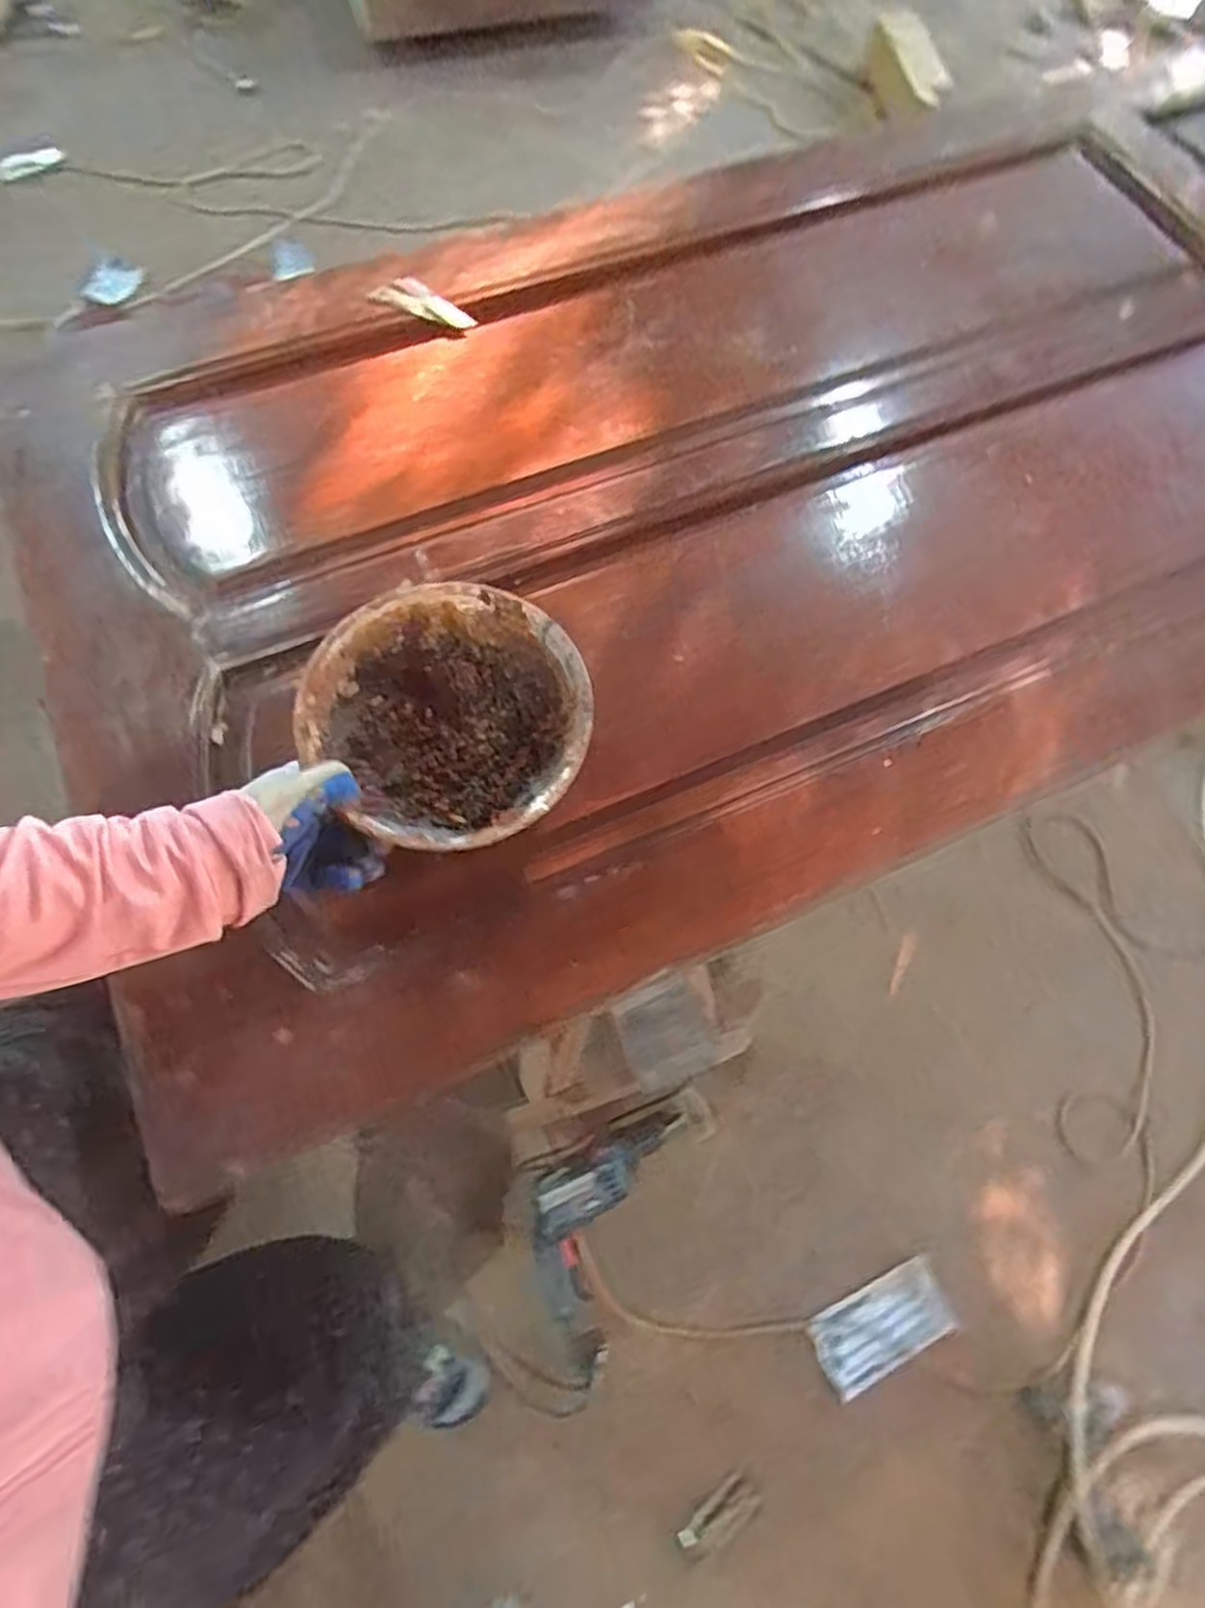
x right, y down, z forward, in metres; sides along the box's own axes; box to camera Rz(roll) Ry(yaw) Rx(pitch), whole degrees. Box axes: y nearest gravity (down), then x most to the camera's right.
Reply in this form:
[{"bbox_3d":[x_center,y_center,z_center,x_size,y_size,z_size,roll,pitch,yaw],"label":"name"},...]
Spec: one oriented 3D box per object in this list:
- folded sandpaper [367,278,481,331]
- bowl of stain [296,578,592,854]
[{"bbox_3d":[-0.189,-0.531,0.818,0.114,0.020,0.026,18,66,-5],"label":"folded sandpaper"},{"bbox_3d":[-0.110,-0.062,0.586,0.197,0.070,0.206,0,66,0],"label":"bowl of stain"}]

